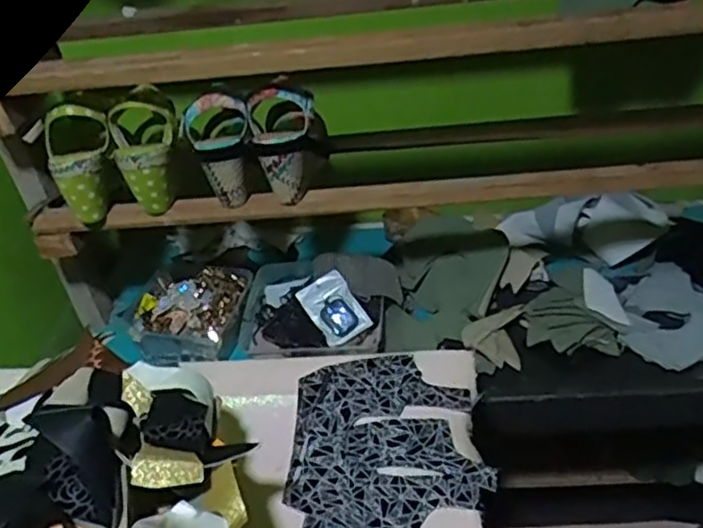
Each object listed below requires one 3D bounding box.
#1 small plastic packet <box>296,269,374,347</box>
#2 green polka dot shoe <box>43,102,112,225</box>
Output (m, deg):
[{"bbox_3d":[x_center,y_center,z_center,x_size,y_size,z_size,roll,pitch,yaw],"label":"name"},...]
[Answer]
[{"bbox_3d":[-0.024,0.061,0.926,0.069,0.015,0.099,-34,78,-5],"label":"small plastic packet"},{"bbox_3d":[-0.319,-0.121,0.795,0.075,0.142,0.068,-19,39,-16],"label":"green polka dot shoe"}]

